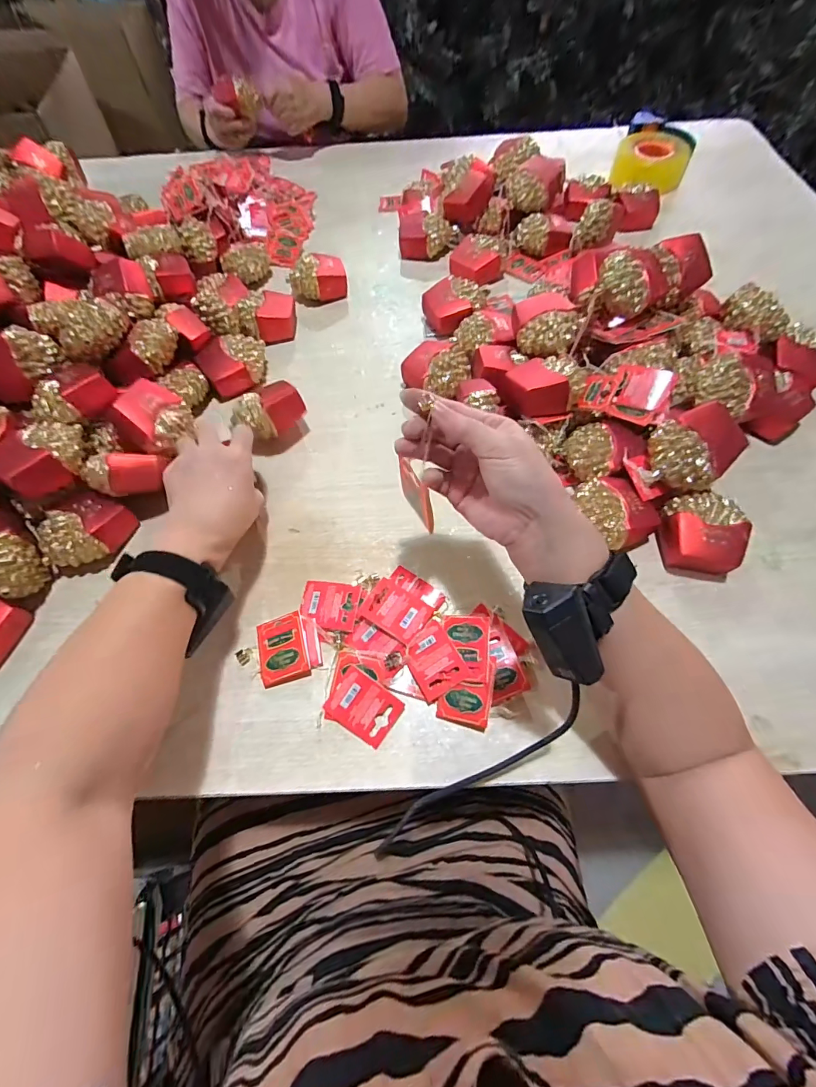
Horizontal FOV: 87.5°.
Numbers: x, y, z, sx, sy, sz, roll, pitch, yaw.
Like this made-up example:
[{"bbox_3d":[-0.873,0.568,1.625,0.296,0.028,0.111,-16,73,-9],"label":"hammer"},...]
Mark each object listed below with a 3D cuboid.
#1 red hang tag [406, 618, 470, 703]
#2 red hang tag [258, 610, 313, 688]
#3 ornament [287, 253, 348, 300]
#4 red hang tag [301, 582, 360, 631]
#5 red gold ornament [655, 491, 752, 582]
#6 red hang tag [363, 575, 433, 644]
[{"bbox_3d":[0.023,0.107,0.390,0.045,0.007,0.058,-31,70,-5],"label":"red hang tag"},{"bbox_3d":[-0.118,0.099,0.403,0.046,0.010,0.062,-15,64,-4],"label":"red hang tag"},{"bbox_3d":[-0.136,-0.397,0.643,0.084,0.047,0.053,-11,63,-2],"label":"ornament"},{"bbox_3d":[-0.077,0.062,0.421,0.057,0.004,0.046,5,69,7],"label":"red hang tag"},{"bbox_3d":[0.294,-0.007,0.427,0.065,0.047,0.080,1,63,4],"label":"red gold ornament"},{"bbox_3d":[-0.011,0.063,0.407,0.059,0.007,0.046,31,58,17],"label":"red hang tag"}]

